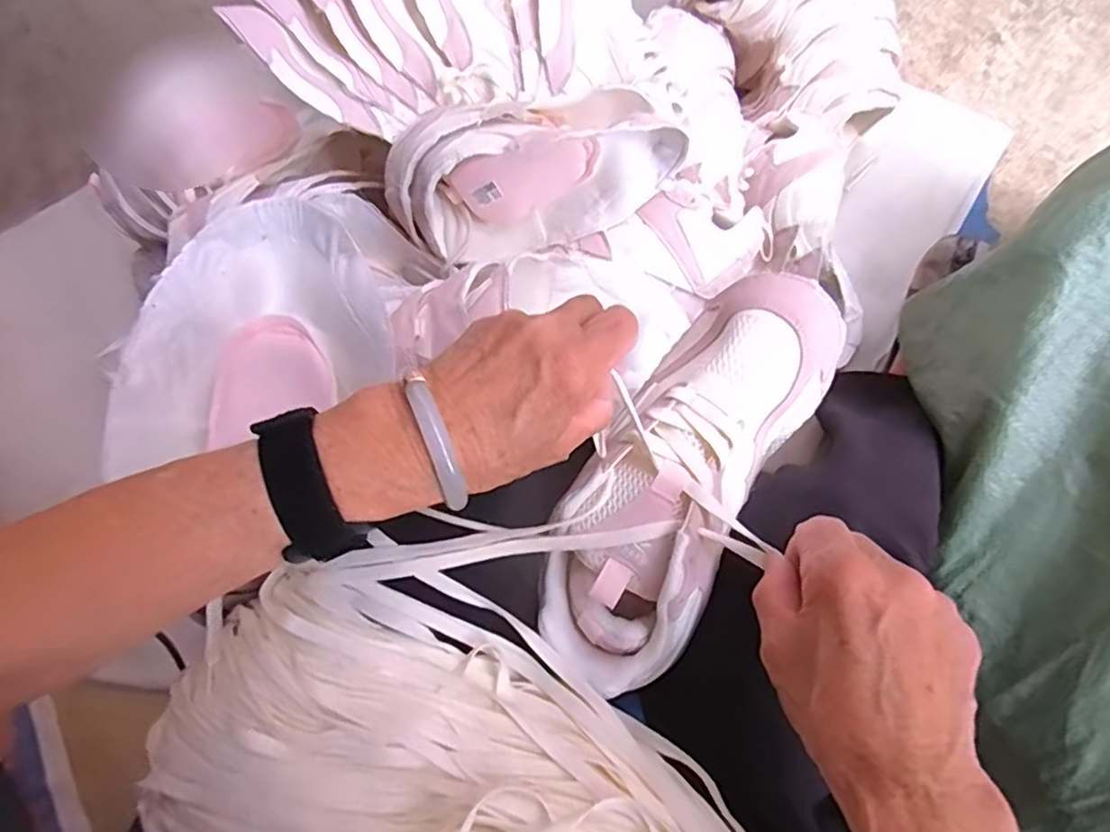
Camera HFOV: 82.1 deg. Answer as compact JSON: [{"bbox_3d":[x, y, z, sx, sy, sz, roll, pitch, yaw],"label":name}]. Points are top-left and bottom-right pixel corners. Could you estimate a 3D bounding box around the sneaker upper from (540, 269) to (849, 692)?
[{"bbox_3d":[0.071,0.030,0.353,0.091,0.056,0.240,31,89,9],"label":"sneaker upper"}]

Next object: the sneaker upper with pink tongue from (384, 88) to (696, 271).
[{"bbox_3d":[-0.019,-0.208,0.545,0.244,0.141,0.086,-14,76,3],"label":"sneaker upper with pink tongue"}]

